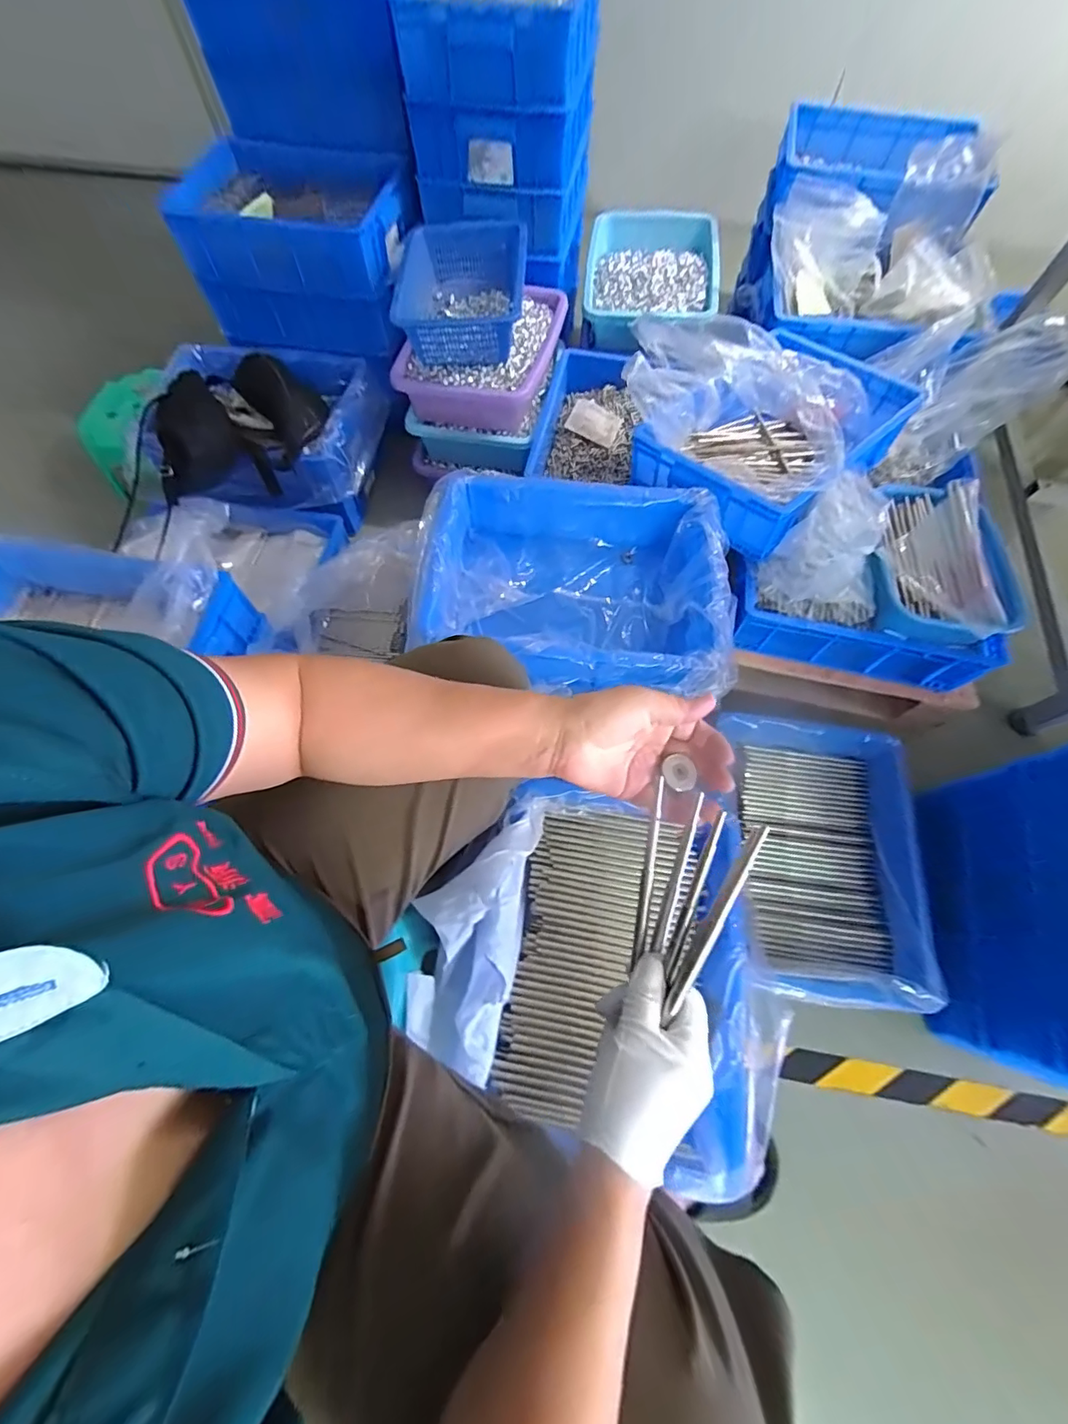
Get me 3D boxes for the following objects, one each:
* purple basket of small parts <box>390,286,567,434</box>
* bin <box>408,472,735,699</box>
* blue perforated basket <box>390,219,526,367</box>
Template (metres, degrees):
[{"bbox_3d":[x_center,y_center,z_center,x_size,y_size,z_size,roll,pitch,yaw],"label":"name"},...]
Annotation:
[{"bbox_3d":[-0.103,-0.743,1.009,0.283,0.111,0.329,15,67,6],"label":"purple basket of small parts"},{"bbox_3d":[0.062,-0.186,0.738,0.448,0.114,0.331,7,67,3],"label":"bin"},{"bbox_3d":[-0.153,-0.801,0.936,0.260,0.110,0.289,2,67,0],"label":"blue perforated basket"}]

